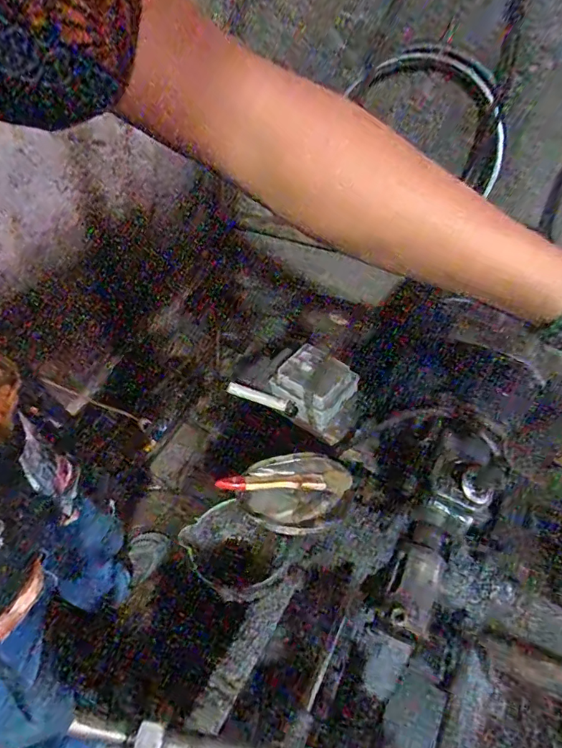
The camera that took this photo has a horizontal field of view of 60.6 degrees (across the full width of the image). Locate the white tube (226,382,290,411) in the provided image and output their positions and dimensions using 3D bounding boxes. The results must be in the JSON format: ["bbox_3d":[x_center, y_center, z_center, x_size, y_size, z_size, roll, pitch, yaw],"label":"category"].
[{"bbox_3d":[-0.041,0.039,0.840,0.108,0.019,0.017,19,48,0],"label":"white tube"}]

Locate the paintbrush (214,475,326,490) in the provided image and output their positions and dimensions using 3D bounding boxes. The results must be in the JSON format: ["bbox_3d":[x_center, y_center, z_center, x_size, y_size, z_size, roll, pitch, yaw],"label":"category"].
[{"bbox_3d":[-0.013,0.142,0.630,0.141,0.017,0.016,-2,46,0],"label":"paintbrush"}]

